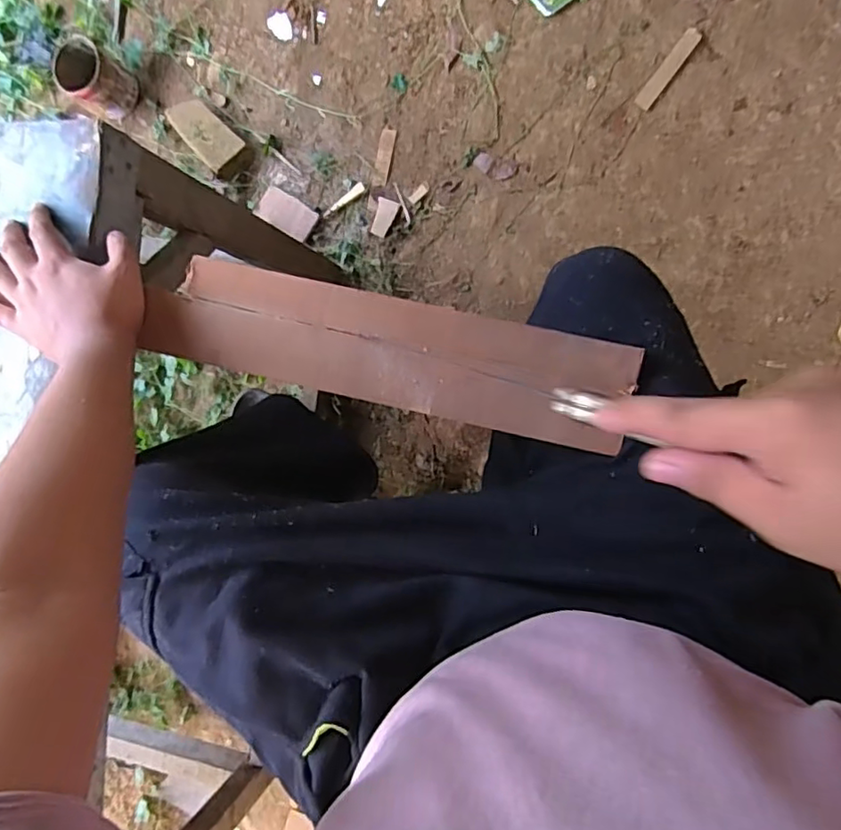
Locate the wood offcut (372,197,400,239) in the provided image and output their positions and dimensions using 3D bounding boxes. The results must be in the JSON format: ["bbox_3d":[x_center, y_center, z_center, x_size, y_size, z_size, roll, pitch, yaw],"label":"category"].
[{"bbox_3d":[-0.066,-0.361,1.084,0.040,0.009,0.066,21,92,9],"label":"wood offcut"}]

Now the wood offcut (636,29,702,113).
[{"bbox_3d":[0.396,-0.552,0.945,0.027,0.010,0.131,39,108,9],"label":"wood offcut"}]

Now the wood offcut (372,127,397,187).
[{"bbox_3d":[-0.067,-0.468,1.075,0.029,0.008,0.101,13,91,9],"label":"wood offcut"}]

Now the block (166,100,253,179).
[{"bbox_3d":[-0.408,-0.538,1.136,0.083,0.038,0.189,-42,83,6],"label":"block"}]

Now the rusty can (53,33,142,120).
[{"bbox_3d":[-0.634,-0.654,1.148,0.133,0.088,0.107,41,93,9],"label":"rusty can"}]

